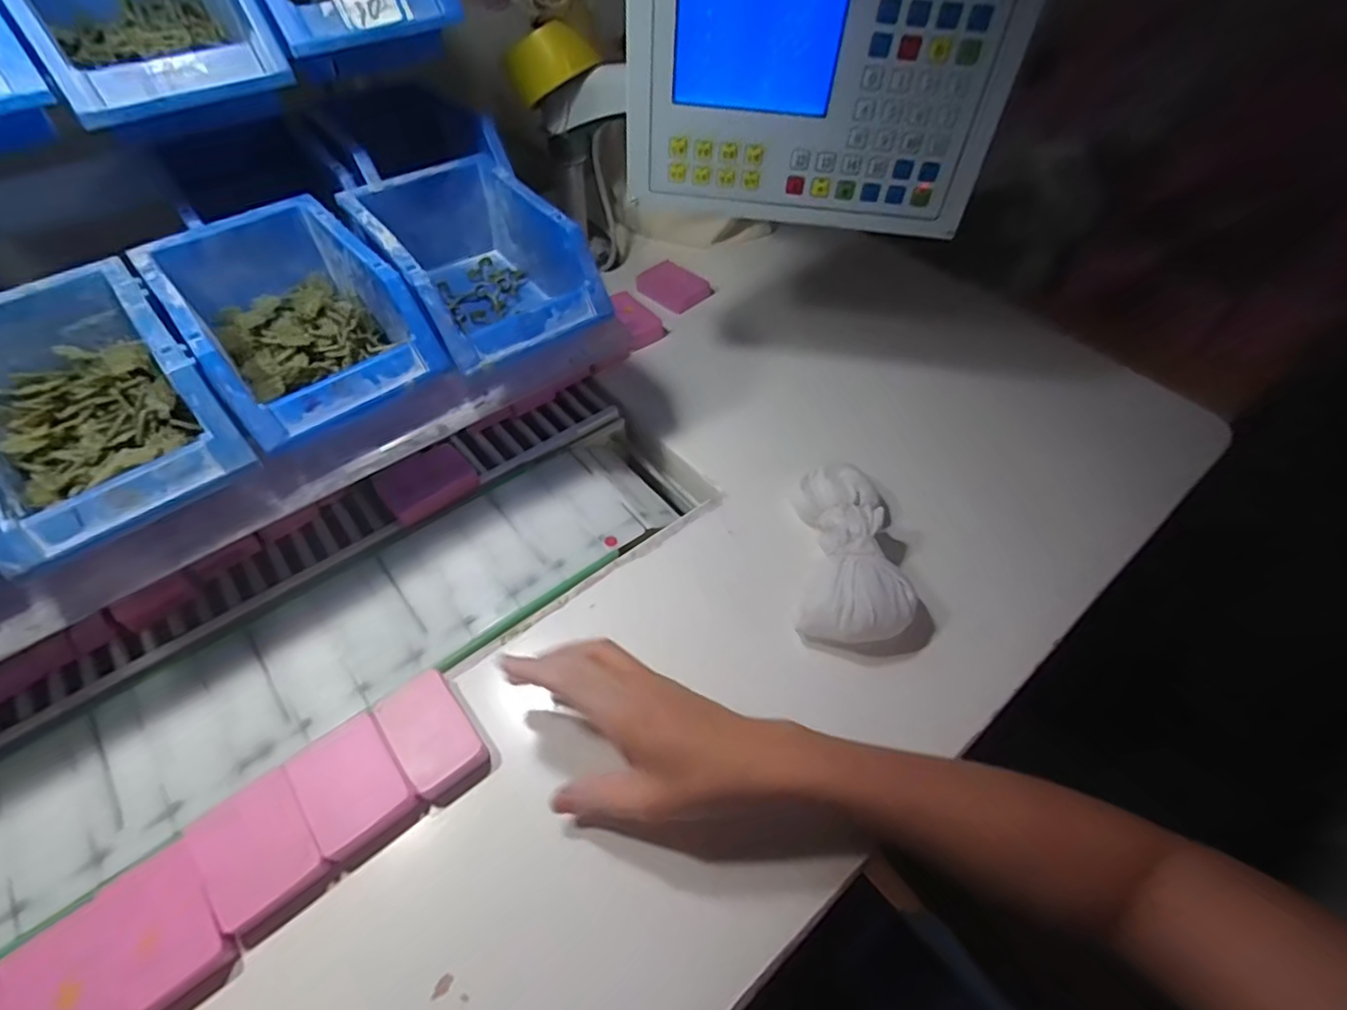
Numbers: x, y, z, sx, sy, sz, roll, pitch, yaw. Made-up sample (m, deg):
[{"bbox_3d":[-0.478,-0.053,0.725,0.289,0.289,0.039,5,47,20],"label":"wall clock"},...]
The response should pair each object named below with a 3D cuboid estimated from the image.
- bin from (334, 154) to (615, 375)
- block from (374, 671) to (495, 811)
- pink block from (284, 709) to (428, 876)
[{"bbox_3d":[-0.146,-0.176,0.472,0.121,0.077,0.177,-31,59,-23],"label":"bin"},{"bbox_3d":[-0.150,0.144,0.393,0.043,0.015,0.075,-32,60,-24],"label":"block"},{"bbox_3d":[-0.190,0.168,0.372,0.054,0.013,0.073,-35,61,-26],"label":"pink block"}]

